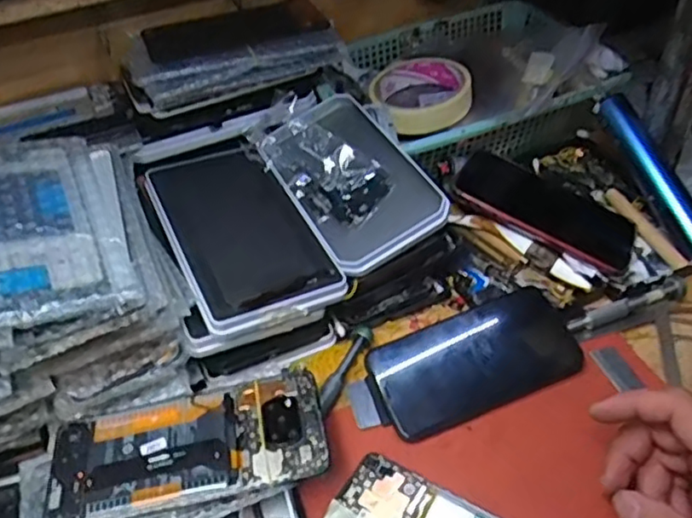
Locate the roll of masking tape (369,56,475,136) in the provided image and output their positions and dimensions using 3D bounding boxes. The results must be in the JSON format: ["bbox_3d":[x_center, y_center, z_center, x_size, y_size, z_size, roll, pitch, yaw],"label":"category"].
[{"bbox_3d":[0.071,-0.157,0.595,0.089,0.032,0.089,-2,46,3],"label":"roll of masking tape"}]

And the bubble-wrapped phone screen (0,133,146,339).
[{"bbox_3d":[-0.193,-0.024,0.403,0.101,0.017,0.170,-11,48,-29],"label":"bubble-wrapped phone screen"}]

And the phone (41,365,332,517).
[{"bbox_3d":[-0.095,0.113,0.382,0.164,0.005,0.074,-13,45,-7],"label":"phone"}]

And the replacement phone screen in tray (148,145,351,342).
[{"bbox_3d":[-0.081,-0.023,0.476,0.099,0.018,0.173,-24,49,-17],"label":"replacement phone screen in tray"}]

